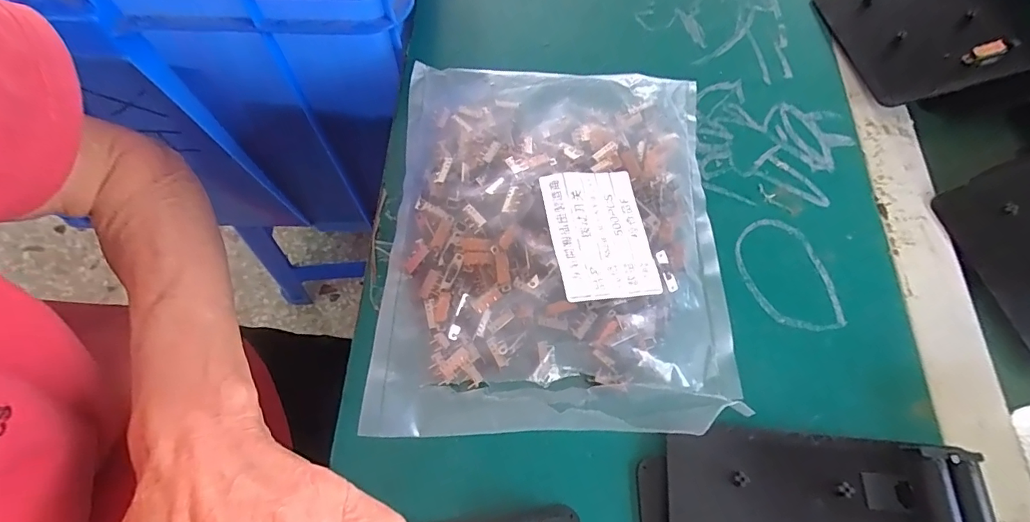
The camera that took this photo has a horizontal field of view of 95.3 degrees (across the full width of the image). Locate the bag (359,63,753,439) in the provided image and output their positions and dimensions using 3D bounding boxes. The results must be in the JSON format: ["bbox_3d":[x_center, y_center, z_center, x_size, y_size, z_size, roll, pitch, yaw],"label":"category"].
[{"bbox_3d":[0.018,-0.016,0.247,0.176,0.041,0.198,1,68,-1],"label":"bag"}]

